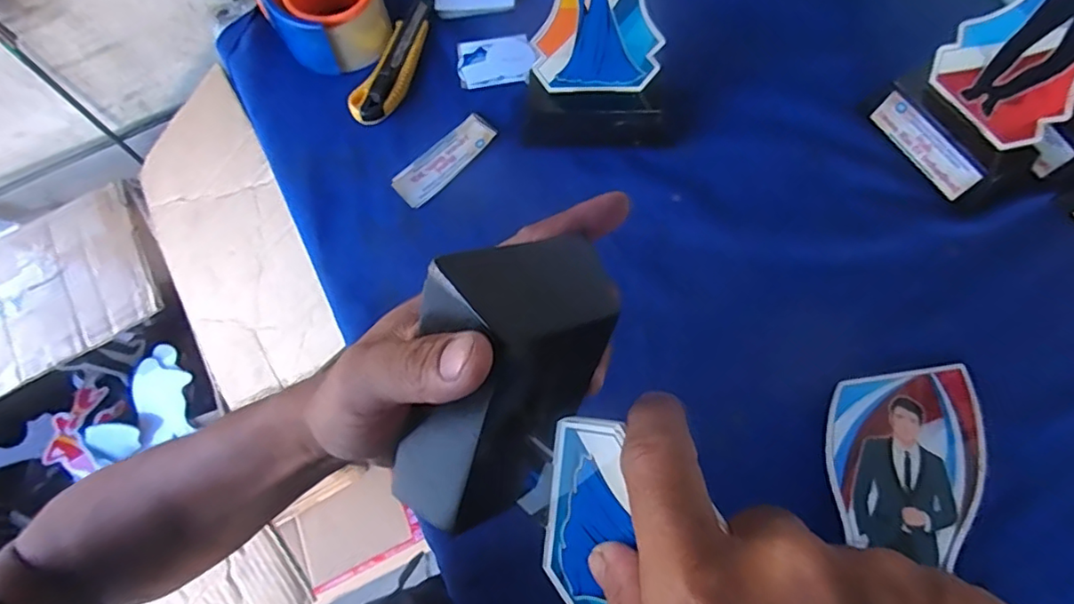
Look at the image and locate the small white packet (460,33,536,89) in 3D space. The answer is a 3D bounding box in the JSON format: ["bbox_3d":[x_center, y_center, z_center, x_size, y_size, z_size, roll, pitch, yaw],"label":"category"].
[{"bbox_3d":[-0.040,-0.235,0.555,0.073,0.013,0.052,-2,68,2],"label":"small white packet"}]

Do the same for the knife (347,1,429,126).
[{"bbox_3d":[-0.136,-0.232,0.549,0.037,0.011,0.141,19,71,10],"label":"knife"}]

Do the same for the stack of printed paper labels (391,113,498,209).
[{"bbox_3d":[-0.083,-0.130,0.520,0.038,0.008,0.104,42,76,17],"label":"stack of printed paper labels"}]

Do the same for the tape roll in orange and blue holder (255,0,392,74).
[{"bbox_3d":[-0.212,-0.295,0.555,0.100,0.057,0.128,-35,71,-11],"label":"tape roll in orange and blue holder"}]

